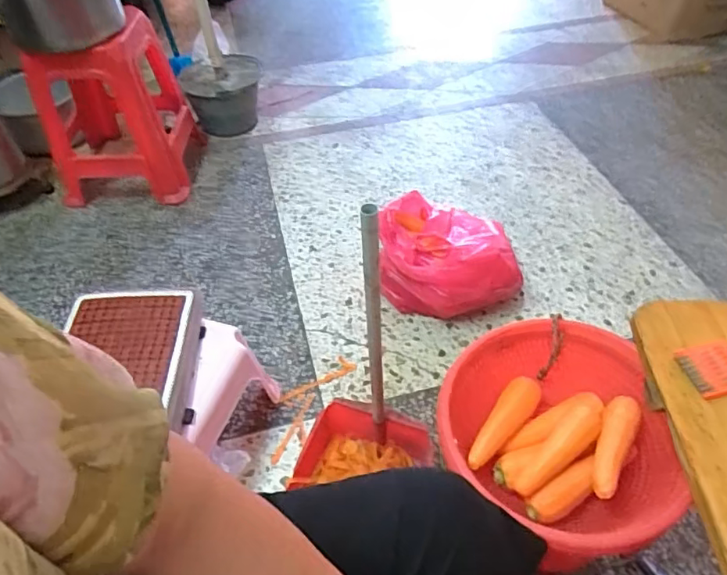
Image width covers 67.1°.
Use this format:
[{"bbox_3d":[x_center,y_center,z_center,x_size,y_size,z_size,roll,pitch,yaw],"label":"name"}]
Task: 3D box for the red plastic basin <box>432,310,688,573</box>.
[{"bbox_3d":[0.287,0.228,0.823,0.327,0.132,0.337,-1,49,1],"label":"red plastic basin"}]

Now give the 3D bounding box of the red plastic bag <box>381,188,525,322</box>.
[{"bbox_3d":[0.204,-0.094,1.405,0.314,0.219,0.321,-1,49,1],"label":"red plastic bag"}]

